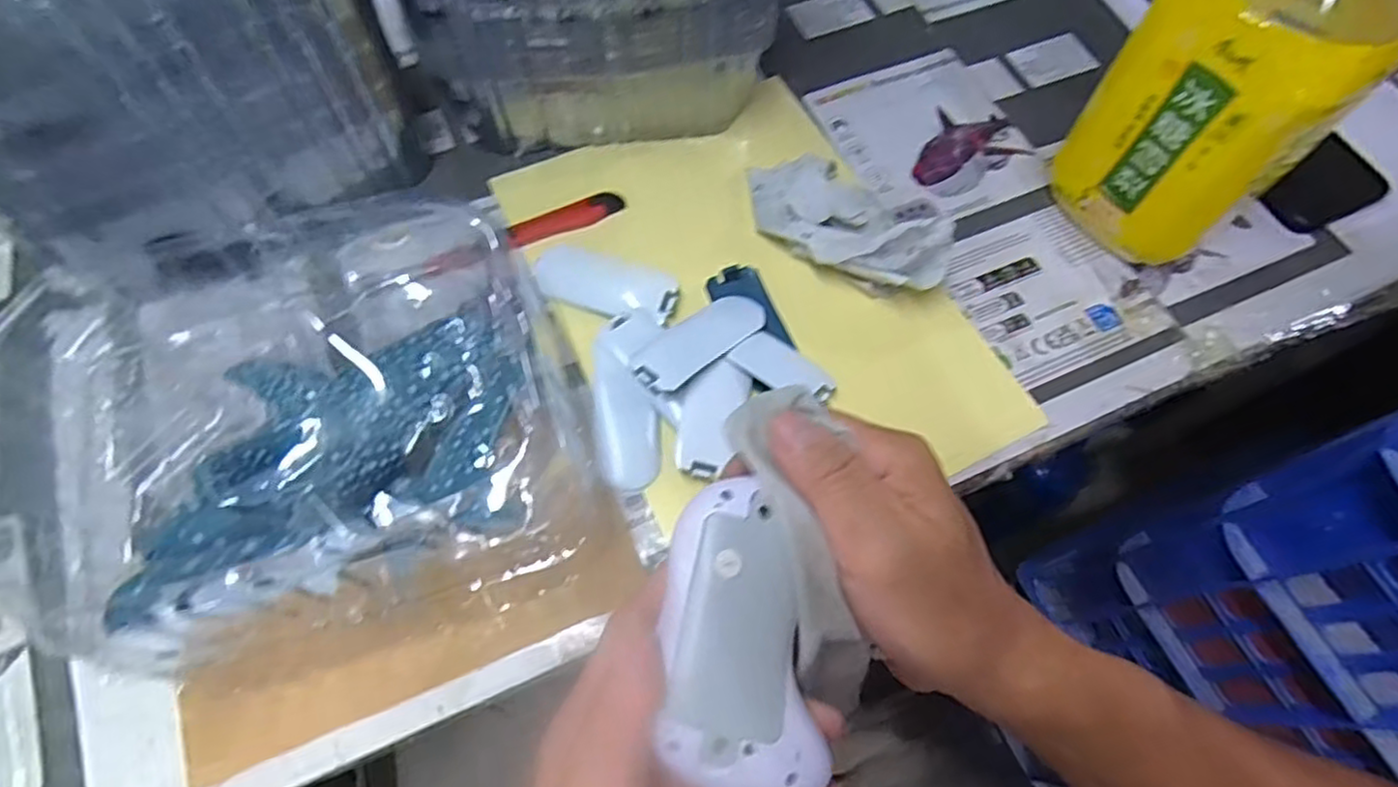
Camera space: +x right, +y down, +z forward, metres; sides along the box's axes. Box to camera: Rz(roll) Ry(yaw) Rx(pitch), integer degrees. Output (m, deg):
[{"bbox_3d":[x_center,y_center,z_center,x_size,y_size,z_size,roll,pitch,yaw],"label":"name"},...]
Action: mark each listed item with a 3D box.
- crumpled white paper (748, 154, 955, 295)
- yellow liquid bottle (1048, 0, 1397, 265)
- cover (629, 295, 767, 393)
[{"bbox_3d":[0.085,-0.103,0.396,0.128,0.042,0.070,39,70,14],"label":"crumpled white paper"},{"bbox_3d":[0.268,-0.155,0.343,0.081,0.199,0.096,-35,72,-16],"label":"yellow liquid bottle"},{"bbox_3d":[-0.001,-0.028,0.370,0.033,0.010,0.085,43,57,15],"label":"cover"}]

